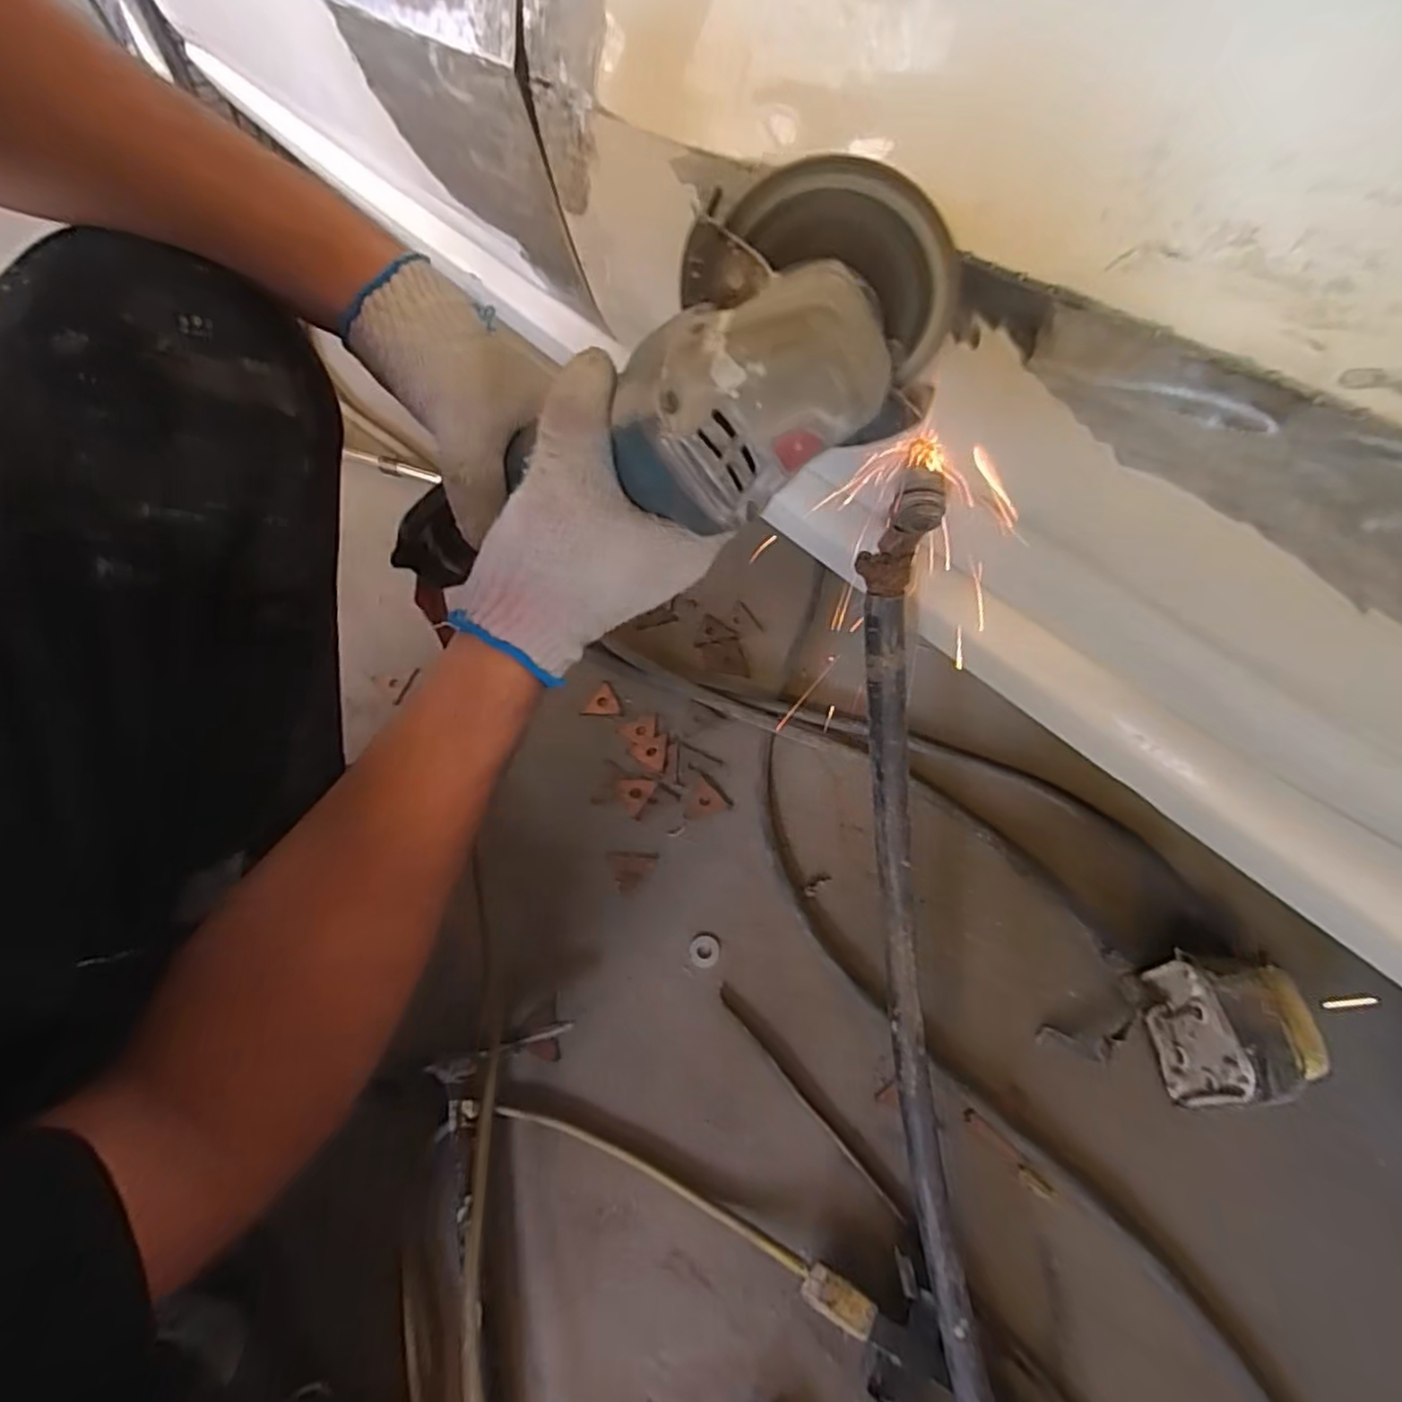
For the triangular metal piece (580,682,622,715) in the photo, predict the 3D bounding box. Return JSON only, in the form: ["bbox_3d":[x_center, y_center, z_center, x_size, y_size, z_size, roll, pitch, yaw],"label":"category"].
[{"bbox_3d":[-0.094,-0.002,0.665,0.037,0.004,0.034,-1,61,3],"label":"triangular metal piece"}]

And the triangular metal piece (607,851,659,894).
[{"bbox_3d":[-0.060,0.145,0.585,0.041,0.004,0.036,2,61,5],"label":"triangular metal piece"}]

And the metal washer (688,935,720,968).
[{"bbox_3d":[0.003,0.197,0.547,0.024,0.004,0.024,-2,60,3],"label":"metal washer"}]

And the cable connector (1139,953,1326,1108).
[{"bbox_3d":[0.346,0.215,0.458,0.082,0.076,0.088,-6,60,0],"label":"cable connector"}]

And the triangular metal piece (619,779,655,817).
[{"bbox_3d":[-0.059,0.085,0.615,0.031,0.004,0.034,5,61,6],"label":"triangular metal piece"}]

